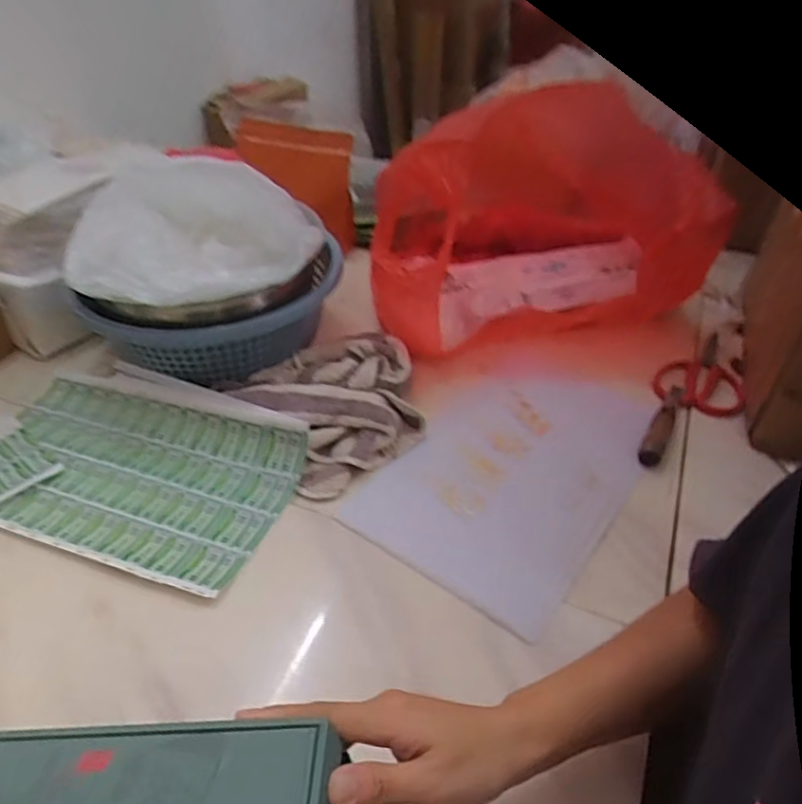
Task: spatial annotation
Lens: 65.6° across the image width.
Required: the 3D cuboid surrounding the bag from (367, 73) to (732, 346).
[{"bbox_3d":[0.168,-0.279,0.843,0.389,0.271,0.405,1,40,-2],"label":"bag"}]

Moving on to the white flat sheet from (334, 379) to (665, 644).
[{"bbox_3d":[0.125,0.058,0.652,0.212,0.012,0.353,27,46,26],"label":"white flat sheet"}]

